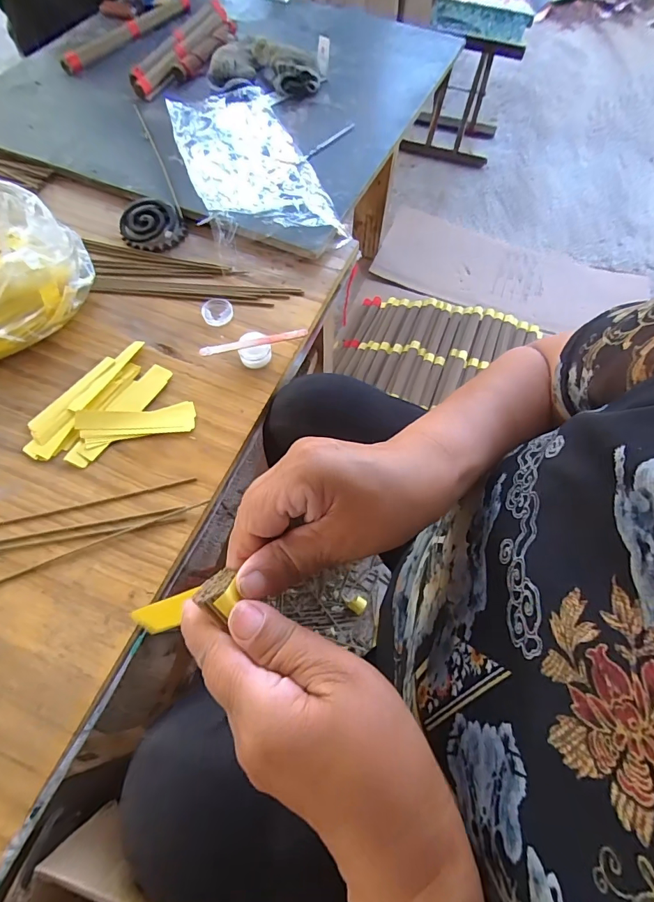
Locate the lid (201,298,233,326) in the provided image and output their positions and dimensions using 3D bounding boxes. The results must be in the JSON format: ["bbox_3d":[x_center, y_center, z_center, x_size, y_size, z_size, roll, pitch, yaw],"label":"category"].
[{"bbox_3d":[-0.138,-0.176,0.509,0.037,0.005,0.041,-5,66,-5],"label":"lid"}]

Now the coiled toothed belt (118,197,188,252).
[{"bbox_3d":[-0.238,-0.306,0.550,0.081,0.034,0.063,-2,65,-3],"label":"coiled toothed belt"}]

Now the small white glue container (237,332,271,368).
[{"bbox_3d":[-0.083,-0.117,0.471,0.035,0.030,0.031,-1,65,-3],"label":"small white glue container"}]

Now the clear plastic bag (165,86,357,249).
[{"bbox_3d":[-0.117,-0.426,0.603,0.172,0.047,0.374,-20,68,-11],"label":"clear plastic bag"}]

